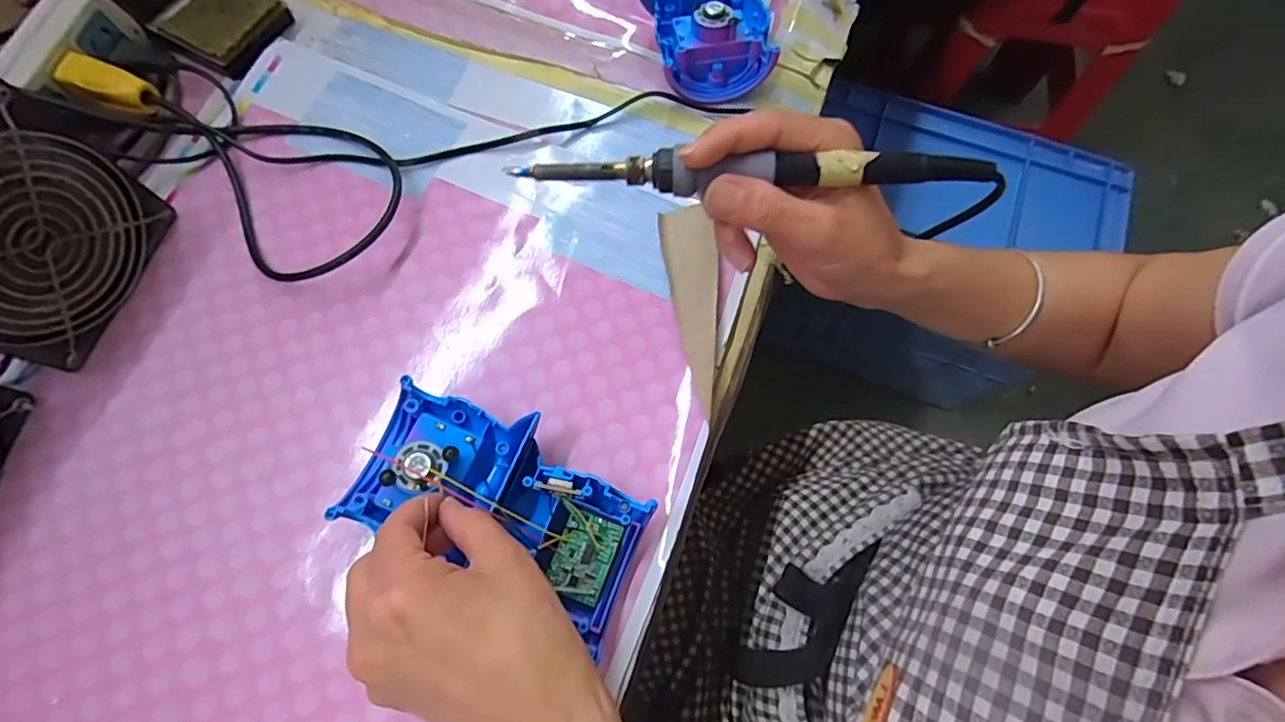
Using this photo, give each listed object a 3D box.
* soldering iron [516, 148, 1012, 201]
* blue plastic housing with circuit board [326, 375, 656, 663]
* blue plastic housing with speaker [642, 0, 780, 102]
[{"bbox_3d":[0.047,-0.085,0.251,0.211,0.015,0.015,0,71,3],"label":"soldering iron"},{"bbox_3d":[-0.074,0.077,0.301,0.156,0.033,0.083,29,72,3],"label":"blue plastic housing with circuit board"},{"bbox_3d":[0.050,-0.238,0.409,0.084,0.044,0.084,-13,72,-6],"label":"blue plastic housing with speaker"}]

